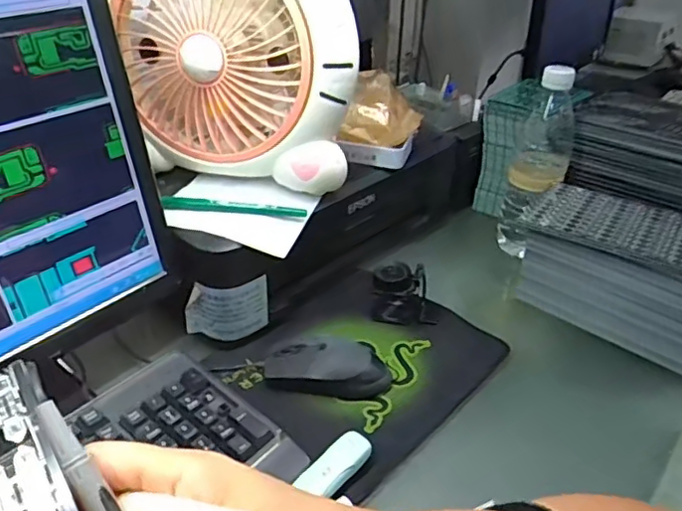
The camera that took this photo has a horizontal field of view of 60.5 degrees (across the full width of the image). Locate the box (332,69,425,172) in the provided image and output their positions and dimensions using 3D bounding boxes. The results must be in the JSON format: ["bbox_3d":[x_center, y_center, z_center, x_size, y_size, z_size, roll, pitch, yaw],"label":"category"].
[{"bbox_3d":[0.047,-0.156,0.670,0.084,0.076,0.086,9,33,11],"label":"box"}]

